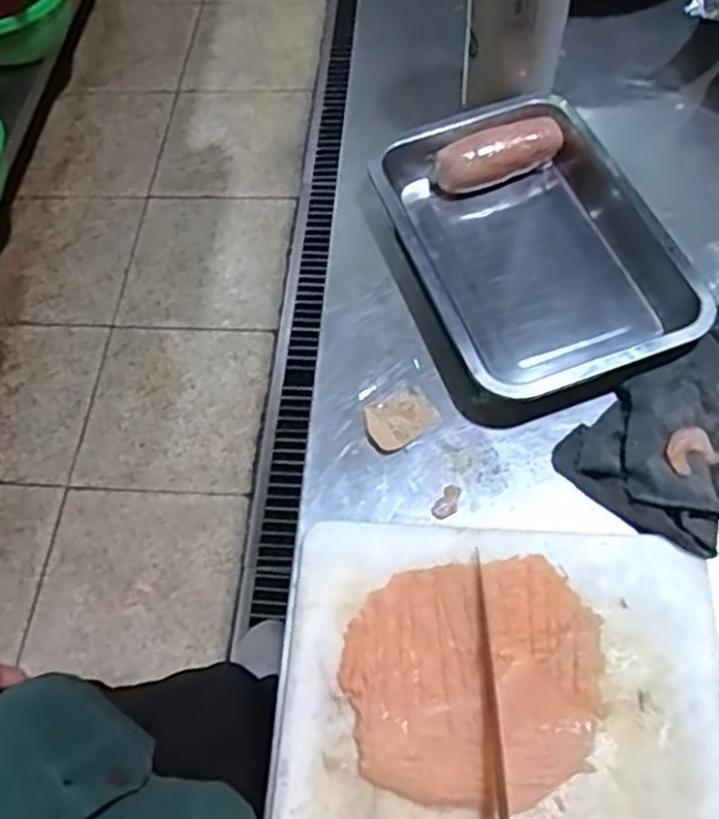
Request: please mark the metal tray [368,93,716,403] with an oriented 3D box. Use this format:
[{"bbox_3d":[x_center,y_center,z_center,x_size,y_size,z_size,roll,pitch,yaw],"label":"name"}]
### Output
[{"bbox_3d":[0.159,-0.153,0.676,0.239,0.049,0.315,-13,60,-3],"label":"metal tray"}]

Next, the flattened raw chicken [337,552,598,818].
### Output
[{"bbox_3d":[0.079,0.183,0.507,0.171,0.008,0.154,-8,60,-1],"label":"flattened raw chicken"}]

